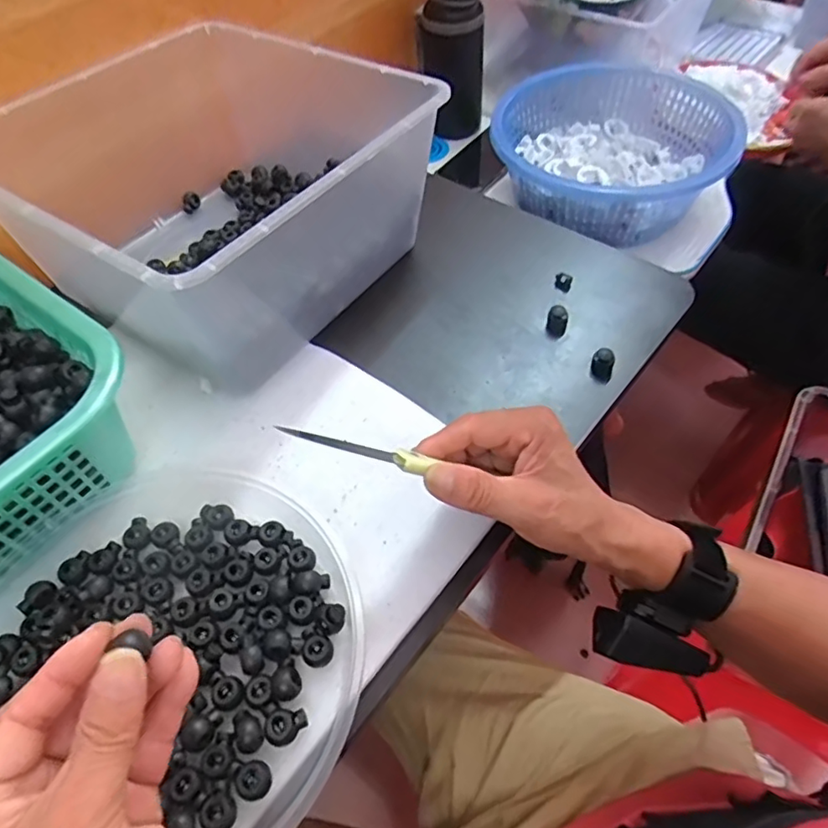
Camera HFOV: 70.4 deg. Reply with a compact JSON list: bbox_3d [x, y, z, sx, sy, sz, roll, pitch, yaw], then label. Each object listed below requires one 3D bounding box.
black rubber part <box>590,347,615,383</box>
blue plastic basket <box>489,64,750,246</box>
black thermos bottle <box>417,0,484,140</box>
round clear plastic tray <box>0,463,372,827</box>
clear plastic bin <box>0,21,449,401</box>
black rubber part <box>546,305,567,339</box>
[{"bbox_3d":[0.149,-0.039,0.464,0.017,0.021,0.017,15,57,14],"label":"black rubber part"},{"bbox_3d":[0.232,-0.323,0.719,0.267,0.089,0.277,-2,55,3],"label":"blue plastic basket"},{"bbox_3d":[0.050,-0.481,0.769,0.066,0.225,0.069,-29,58,-16],"label":"black thermos bottle"},{"bbox_3d":[-0.146,0.128,0.352,0.243,0.032,0.213,11,56,12],"label":"round clear plastic tray"},{"bbox_3d":[-0.168,-0.194,0.512,0.317,0.146,0.294,30,62,23],"label":"clear plastic bin"},{"bbox_3d":[0.120,-0.079,0.493,0.016,0.019,0.018,7,56,9],"label":"black rubber part"}]

